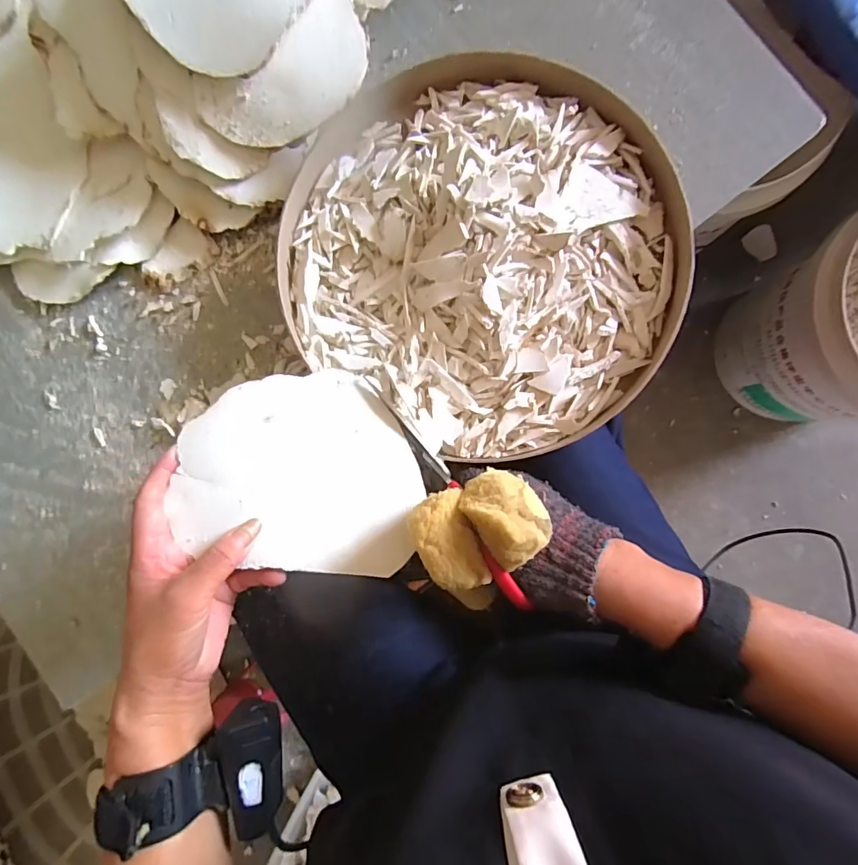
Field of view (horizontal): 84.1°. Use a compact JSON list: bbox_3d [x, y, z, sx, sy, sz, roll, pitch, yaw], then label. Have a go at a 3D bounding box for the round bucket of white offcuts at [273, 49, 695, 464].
[{"bbox_3d":[0.044,-0.142,0.370,0.302,0.056,0.282,0,89,7],"label":"round bucket of white offcuts"}]

